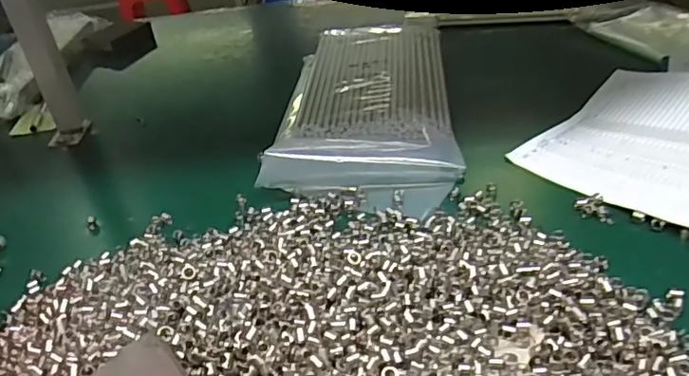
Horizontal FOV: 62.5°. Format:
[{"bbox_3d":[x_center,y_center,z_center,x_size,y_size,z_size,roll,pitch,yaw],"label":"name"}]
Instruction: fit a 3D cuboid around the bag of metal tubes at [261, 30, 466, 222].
[{"bbox_3d":[0.026,-0.107,0.689,0.197,0.039,0.397,-2,35,8],"label":"bag of metal tubes"}]

